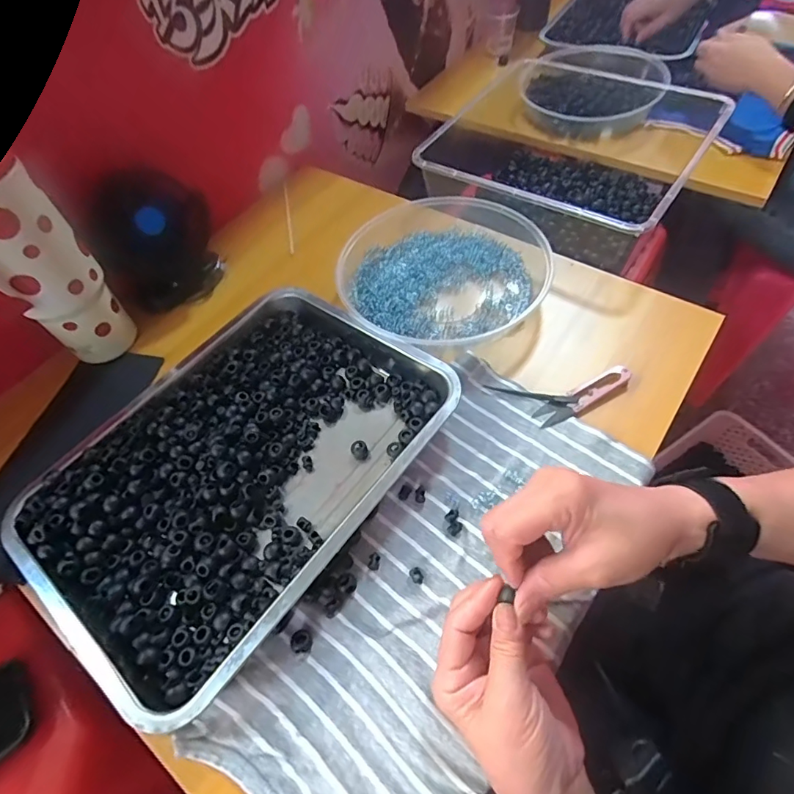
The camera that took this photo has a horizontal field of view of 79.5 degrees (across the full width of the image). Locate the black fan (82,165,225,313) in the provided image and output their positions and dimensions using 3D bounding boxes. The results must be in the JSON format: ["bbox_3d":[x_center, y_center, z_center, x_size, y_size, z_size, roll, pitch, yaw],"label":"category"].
[{"bbox_3d":[-0.271,-0.176,0.538,0.122,0.128,0.071,-21,57,-7],"label":"black fan"}]

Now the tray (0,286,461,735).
[{"bbox_3d":[-0.136,0.051,0.419,0.255,0.044,0.339,30,65,23],"label":"tray"}]

